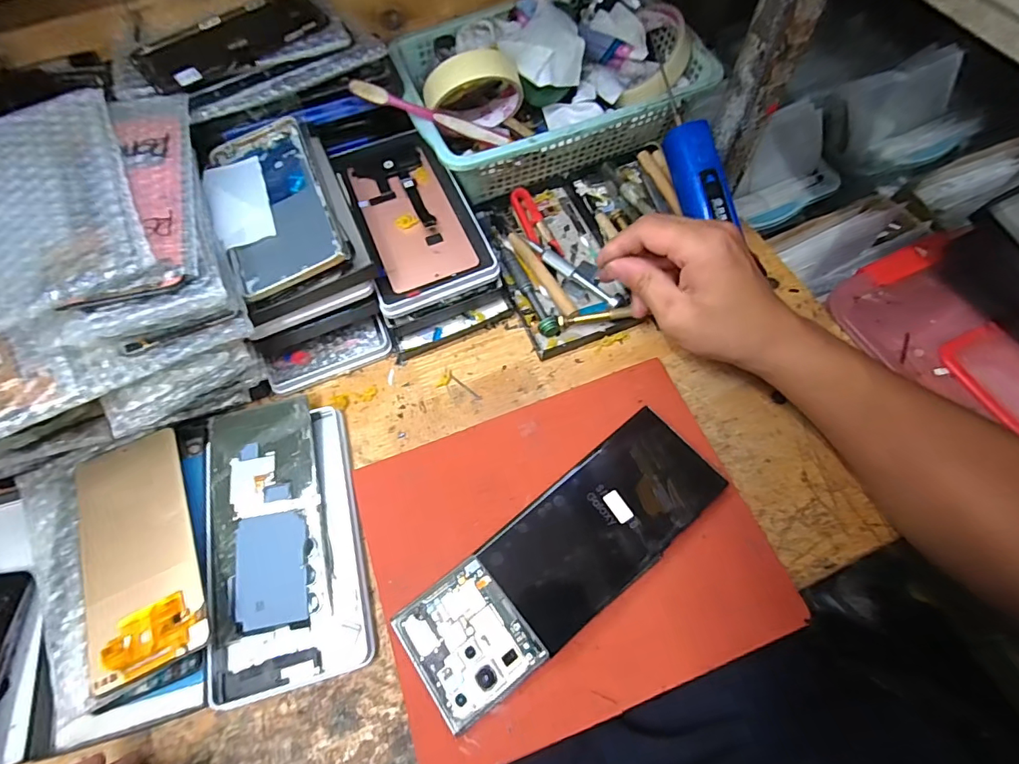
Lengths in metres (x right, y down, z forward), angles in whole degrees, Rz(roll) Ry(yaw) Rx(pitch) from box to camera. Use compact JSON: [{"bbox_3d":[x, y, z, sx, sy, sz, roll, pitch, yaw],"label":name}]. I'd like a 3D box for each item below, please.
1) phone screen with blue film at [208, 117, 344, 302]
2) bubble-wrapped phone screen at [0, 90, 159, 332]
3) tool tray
[{"bbox_3d":[-0.180,-0.139,0.361,0.075,0.012,0.169,-23,68,-8],"label":"phone screen with blue film"},{"bbox_3d":[-0.277,-0.112,0.292,0.085,0.020,0.170,-28,69,-10],"label":"bubble-wrapped phone screen"},{"bbox_3d":[0.079,-0.123,0.423,0.176,0.026,0.171,-20,66,-6],"label":"tool tray"}]

